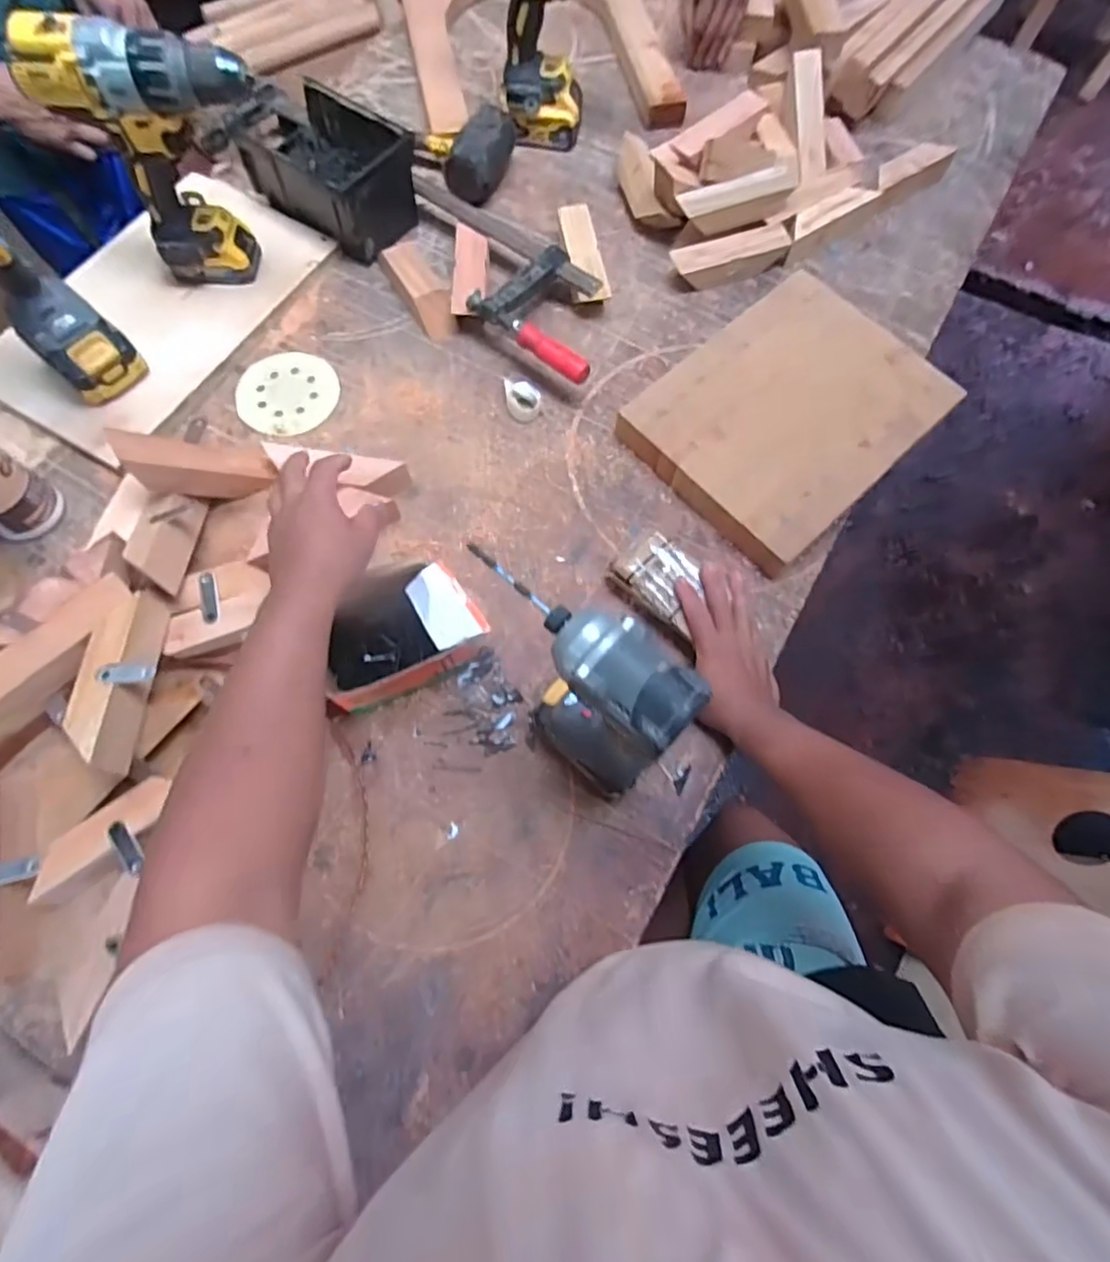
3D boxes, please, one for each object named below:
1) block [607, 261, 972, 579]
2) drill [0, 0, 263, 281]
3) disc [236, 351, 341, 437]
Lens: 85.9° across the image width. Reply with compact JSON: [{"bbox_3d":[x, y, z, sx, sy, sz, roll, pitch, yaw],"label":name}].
[{"bbox_3d":[0.279,-0.259,0.707,0.340,0.053,0.260,-41,76,-15],"label":"block"},{"bbox_3d":[-0.398,-0.511,0.653,0.197,0.238,0.084,3,71,0],"label":"drill"},{"bbox_3d":[-0.324,-0.289,0.724,0.116,0.004,0.119,1,71,-3],"label":"disc"}]

